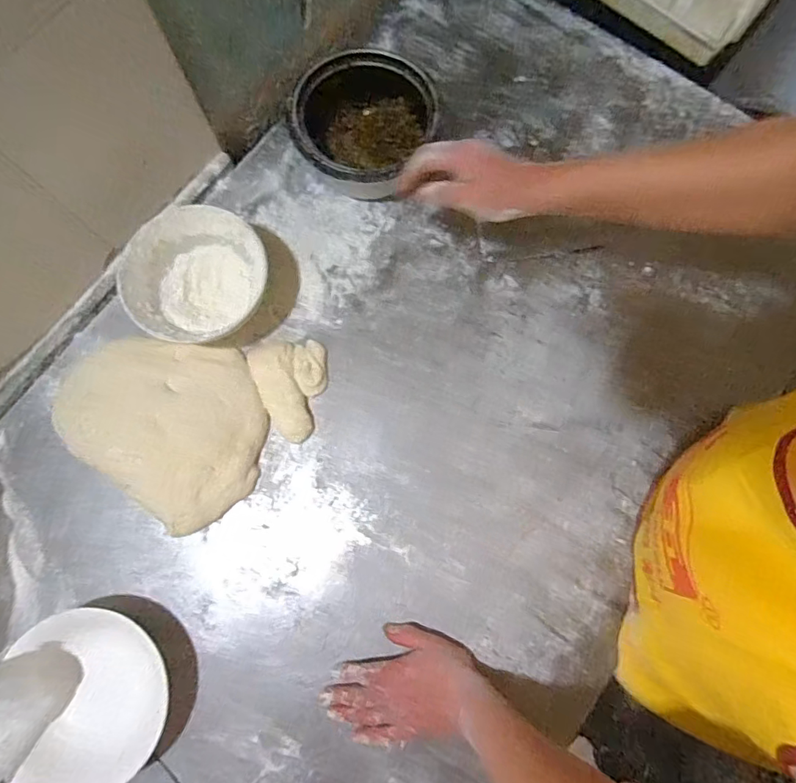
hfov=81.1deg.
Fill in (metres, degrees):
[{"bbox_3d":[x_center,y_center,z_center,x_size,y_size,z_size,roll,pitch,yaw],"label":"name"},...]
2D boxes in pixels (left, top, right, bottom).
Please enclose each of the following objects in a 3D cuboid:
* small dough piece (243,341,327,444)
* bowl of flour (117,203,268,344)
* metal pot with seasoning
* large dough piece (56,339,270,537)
[{"bbox_3d":[-0.139,-0.004,0.585,0.095,0.030,0.127,-4,79,-2],"label":"small dough piece"},{"bbox_3d":[-0.244,-0.136,0.583,0.157,0.082,0.167,44,81,7],"label":"bowl of flour"},{"bbox_3d":[-0.052,-0.346,0.619,0.152,0.096,0.185,25,79,4],"label":"metal pot with seasoning"},{"bbox_3d":[-0.275,0.028,0.568,0.253,0.042,0.209,37,80,6],"label":"large dough piece"}]

